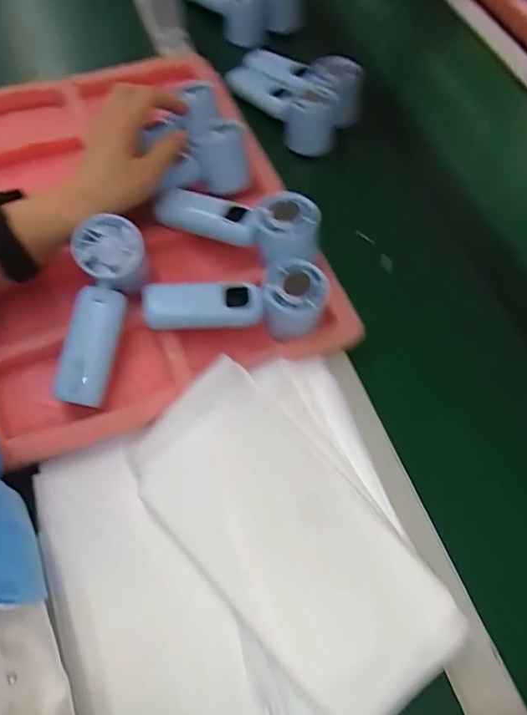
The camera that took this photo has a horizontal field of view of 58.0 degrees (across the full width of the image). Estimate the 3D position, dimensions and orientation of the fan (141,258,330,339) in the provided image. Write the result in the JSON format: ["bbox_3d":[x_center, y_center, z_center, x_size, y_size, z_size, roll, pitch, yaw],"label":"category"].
[{"bbox_3d":[-0.023,-0.044,0.408,0.153,0.040,0.056,-9,64,-8],"label":"fan"}]

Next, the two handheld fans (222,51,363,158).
[{"bbox_3d":[0.036,-0.310,0.553,0.096,0.060,0.140,-41,72,-20],"label":"two handheld fans"}]

